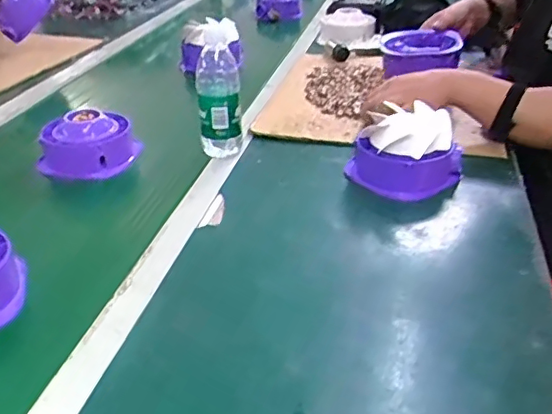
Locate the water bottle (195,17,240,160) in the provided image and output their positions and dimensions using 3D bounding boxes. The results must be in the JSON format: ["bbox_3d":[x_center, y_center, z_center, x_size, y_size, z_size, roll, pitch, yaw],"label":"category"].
[{"bbox_3d":[-0.082,-0.157,0.824,0.060,0.197,0.055,-3,31,-4],"label":"water bottle"}]

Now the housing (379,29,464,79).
[{"bbox_3d":[0.246,-0.270,1.002,0.120,0.048,0.134,0,31,1],"label":"housing"}]

